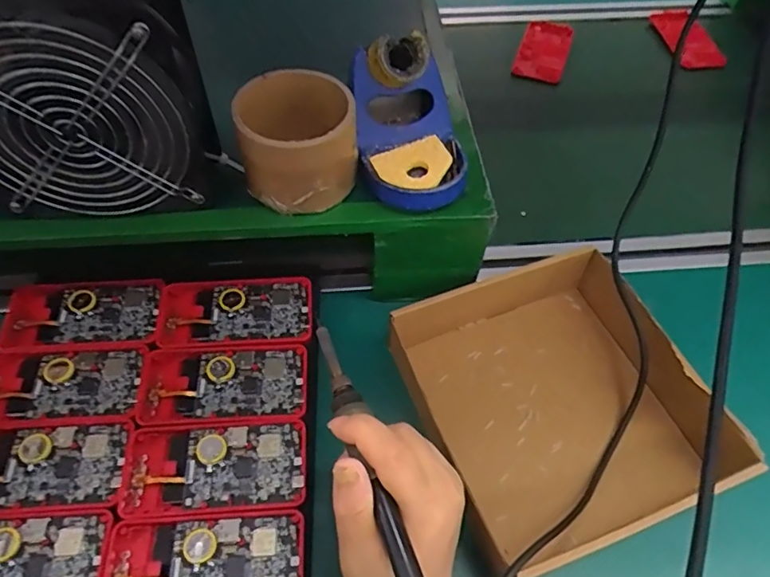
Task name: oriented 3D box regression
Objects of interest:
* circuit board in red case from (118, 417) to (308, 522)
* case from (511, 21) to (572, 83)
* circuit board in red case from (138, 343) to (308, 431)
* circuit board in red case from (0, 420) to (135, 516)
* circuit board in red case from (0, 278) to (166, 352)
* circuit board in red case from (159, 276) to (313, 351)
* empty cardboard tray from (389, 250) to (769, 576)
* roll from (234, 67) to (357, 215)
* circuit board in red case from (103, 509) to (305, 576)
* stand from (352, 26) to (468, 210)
[{"bbox_3d":[-0.118,0.124,0.385,0.123,0.008,0.065,-4,55,-3],"label":"circuit board in red case"},{"bbox_3d":[0.210,-0.313,0.727,0.060,0.012,0.122,17,56,11],"label":"case"},{"bbox_3d":[-0.122,0.073,0.421,0.122,0.008,0.065,-3,55,-3],"label":"circuit board in red case"},{"bbox_3d":[-0.239,0.123,0.379,0.120,0.009,0.061,-3,55,-2],"label":"circuit board in red case"},{"bbox_3d":[-0.248,0.021,0.452,0.127,0.012,0.060,-3,55,-3],"label":"circuit board in red case"},{"bbox_3d":[-0.123,0.021,0.456,0.123,0.010,0.062,-4,55,-3],"label":"circuit board in red case"},{"bbox_3d":[0.131,0.083,0.417,0.199,0.058,0.199,-19,57,-13],"label":"empty cardboard tray"},{"bbox_3d":[-0.060,-0.103,0.389,0.077,0.069,0.070,0,55,0],"label":"roll"},{"bbox_3d":[-0.115,0.176,0.349,0.124,0.009,0.063,-3,55,-2],"label":"circuit board in red case"},{"bbox_3d":[0.019,-0.122,0.397,0.076,0.075,0.108,-6,55,-5],"label":"stand"}]

